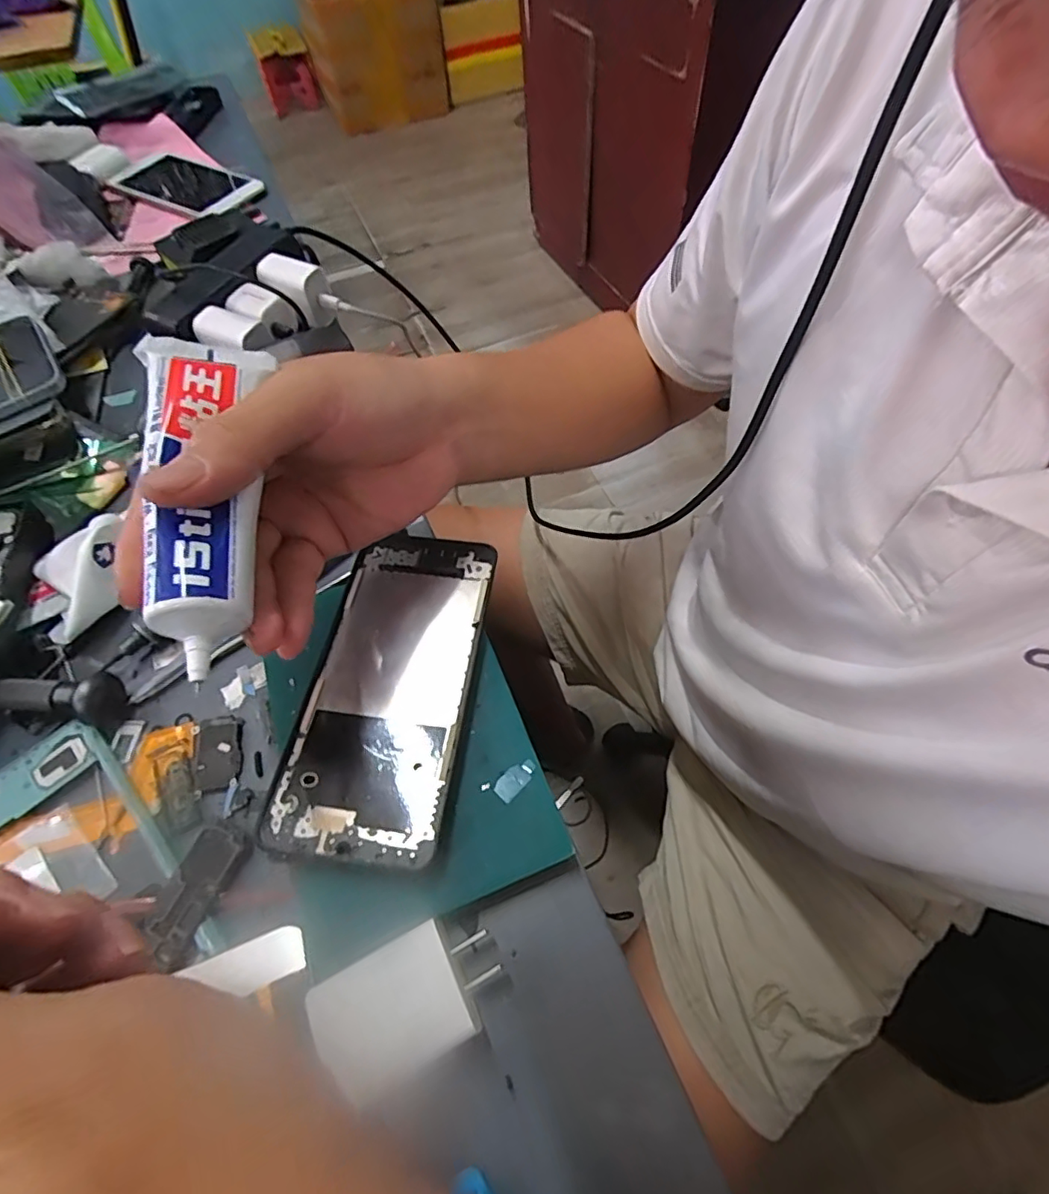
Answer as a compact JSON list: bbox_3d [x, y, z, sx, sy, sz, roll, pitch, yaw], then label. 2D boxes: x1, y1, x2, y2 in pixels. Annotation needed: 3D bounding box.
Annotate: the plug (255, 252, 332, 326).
[{"bbox_3d":[-0.174,-0.233,0.432,0.043,0.040,0.029,25,63,17],"label":"plug"}]

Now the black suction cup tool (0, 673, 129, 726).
[{"bbox_3d":[-0.228,0.048,0.278,0.059,0.021,0.020,5,59,6],"label":"black suction cup tool"}]

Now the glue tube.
[{"bbox_3d":[-0.108,-0.039,0.193,0.036,0.017,0.127,-13,68,-4],"label":"glue tube"}]

